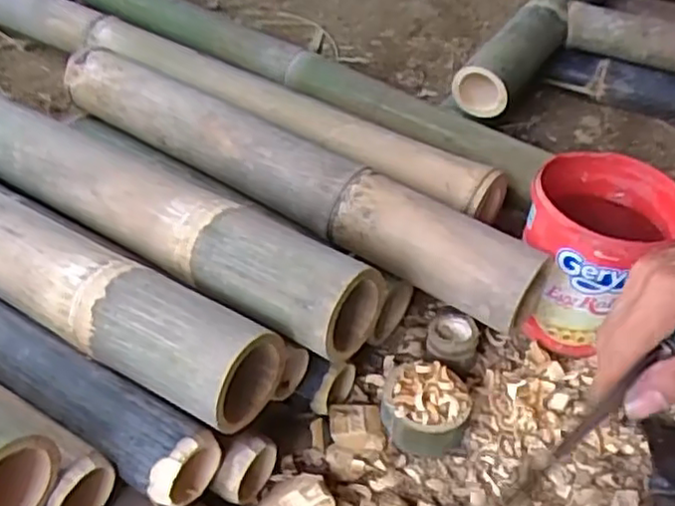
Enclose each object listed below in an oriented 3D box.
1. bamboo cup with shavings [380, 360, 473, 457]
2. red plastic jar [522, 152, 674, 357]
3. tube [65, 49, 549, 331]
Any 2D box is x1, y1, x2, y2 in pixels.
[{"bbox_3d":[0.078,0.136,0.616,0.075,0.047,0.071,2,42,-2],"label":"bamboo cup with shavings"},{"bbox_3d":[0.253,0.001,0.694,0.135,0.155,0.137,2,42,-2],"label":"red plastic jar"},{"bbox_3d":[-0.069,-0.094,0.732,0.598,0.070,0.074,27,47,24],"label":"tube"}]

